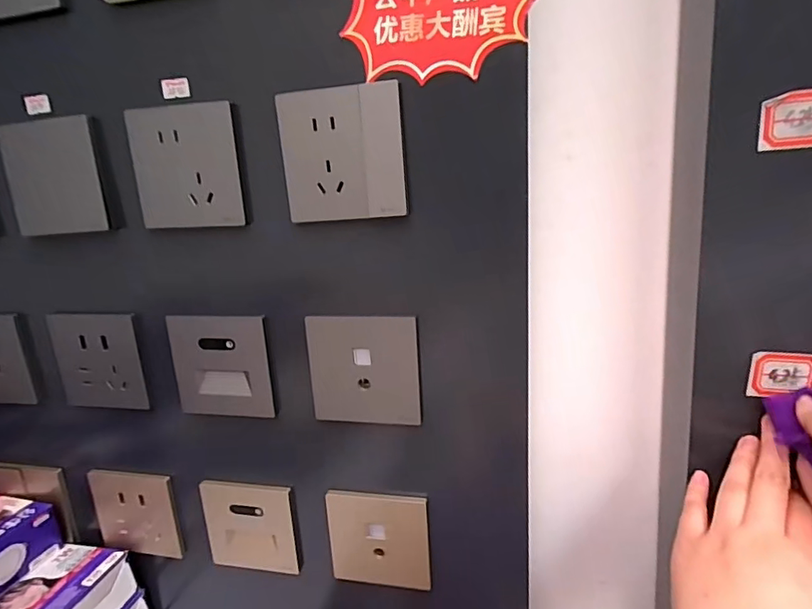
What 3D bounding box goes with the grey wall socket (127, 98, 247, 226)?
[{"bbox_3d":[-0.160,-0.100,0.358,0.082,0.083,0.014,1,15,17],"label":"grey wall socket"}]

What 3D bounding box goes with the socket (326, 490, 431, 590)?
[{"bbox_3d":[-0.022,0.196,0.409,0.084,0.084,0.012,0,15,15],"label":"socket"}]

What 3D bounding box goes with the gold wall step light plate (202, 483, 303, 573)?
[{"bbox_3d":[-0.137,0.198,0.437,0.083,0.085,0.015,-1,15,12],"label":"gold wall step light plate"}]

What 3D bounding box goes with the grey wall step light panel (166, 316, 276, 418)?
[{"bbox_3d":[-0.148,0.051,0.397,0.083,0.084,0.010,-1,15,10],"label":"grey wall step light panel"}]

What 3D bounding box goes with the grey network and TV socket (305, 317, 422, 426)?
[{"bbox_3d":[-0.032,0.050,0.371,0.085,0.084,0.007,-2,15,9],"label":"grey network and TV socket"}]

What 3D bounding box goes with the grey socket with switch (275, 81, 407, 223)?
[{"bbox_3d":[-0.043,-0.100,0.330,0.084,0.083,0.006,-1,15,10],"label":"grey socket with switch"}]

